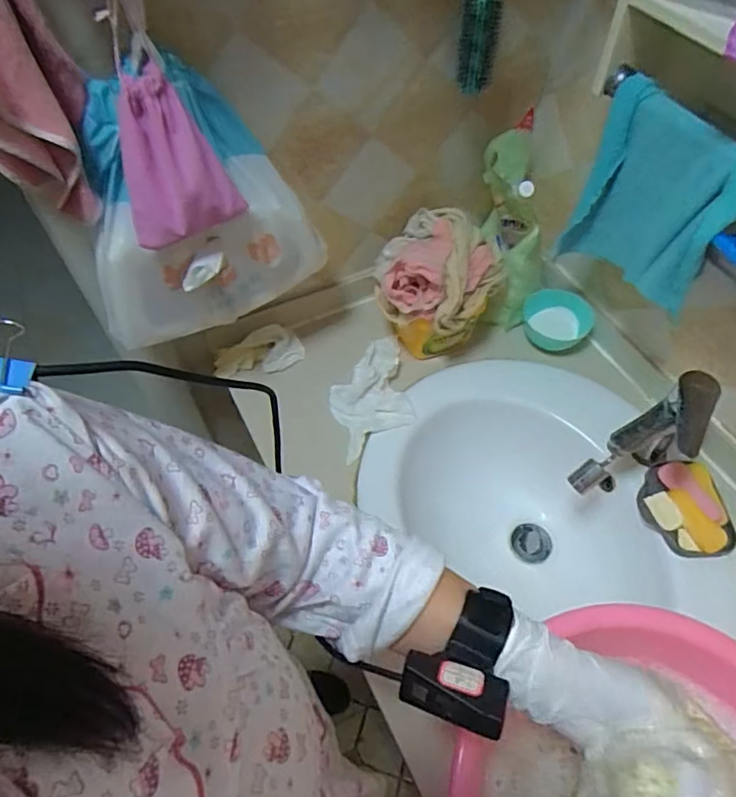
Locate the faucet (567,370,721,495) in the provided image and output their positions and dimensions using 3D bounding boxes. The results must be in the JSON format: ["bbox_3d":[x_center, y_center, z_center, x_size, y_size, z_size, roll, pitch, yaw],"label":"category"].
[{"bbox_3d":[0.325,0.069,0.670,0.170,0.158,0.075,-28,60,-17],"label":"faucet"}]

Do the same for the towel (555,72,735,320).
[{"bbox_3d":[0.293,-0.195,0.590,0.048,0.185,0.182,-20,58,-12],"label":"towel"}]

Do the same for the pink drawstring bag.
[{"bbox_3d":[-0.177,-0.216,0.510,0.104,0.124,0.058,-19,58,-11],"label":"pink drawstring bag"}]

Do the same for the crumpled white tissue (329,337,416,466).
[{"bbox_3d":[0.002,-0.011,0.804,0.110,0.023,0.193,-7,57,-4],"label":"crumpled white tissue"}]

